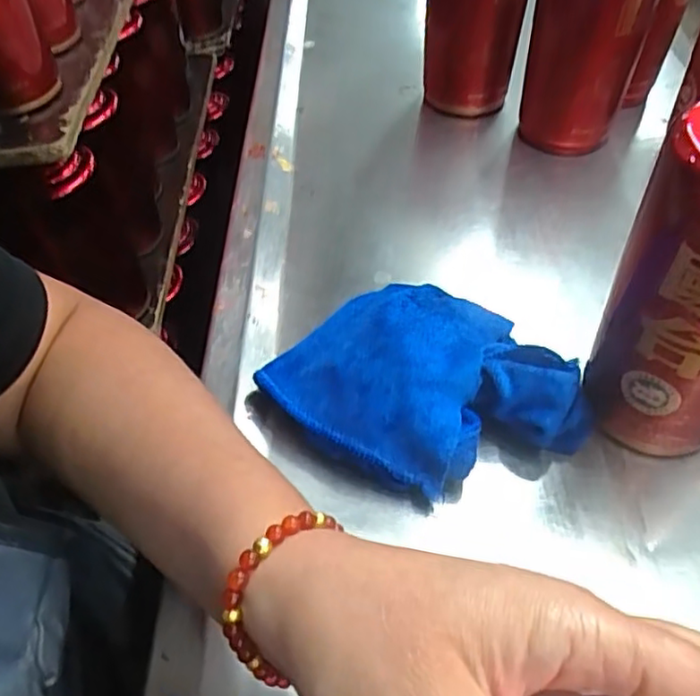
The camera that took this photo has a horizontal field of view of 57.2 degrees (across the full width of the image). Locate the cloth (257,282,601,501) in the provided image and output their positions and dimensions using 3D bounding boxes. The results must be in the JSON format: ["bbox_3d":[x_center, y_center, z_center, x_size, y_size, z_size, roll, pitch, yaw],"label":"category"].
[{"bbox_3d":[0.042,0.016,0.353,0.156,0.045,0.125,32,60,28],"label":"cloth"}]

